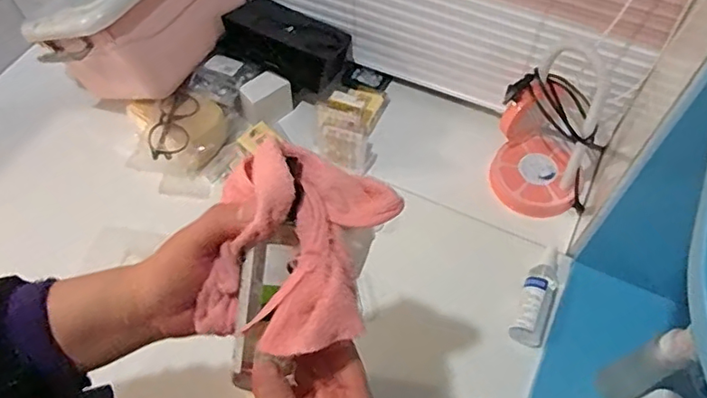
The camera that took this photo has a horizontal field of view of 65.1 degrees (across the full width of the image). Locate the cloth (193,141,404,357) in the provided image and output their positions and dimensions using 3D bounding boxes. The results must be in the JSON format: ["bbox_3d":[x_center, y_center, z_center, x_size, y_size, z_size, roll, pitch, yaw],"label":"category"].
[{"bbox_3d":[-0.035,0.032,0.335,0.099,0.074,0.113,16,60,11],"label":"cloth"}]

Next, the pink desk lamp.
[{"bbox_3d":[0.269,-0.084,0.756,0.133,0.174,0.144,-2,59,0],"label":"pink desk lamp"}]

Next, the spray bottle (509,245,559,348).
[{"bbox_3d":[0.242,0.120,0.723,0.045,0.033,0.148,19,61,12],"label":"spray bottle"}]

